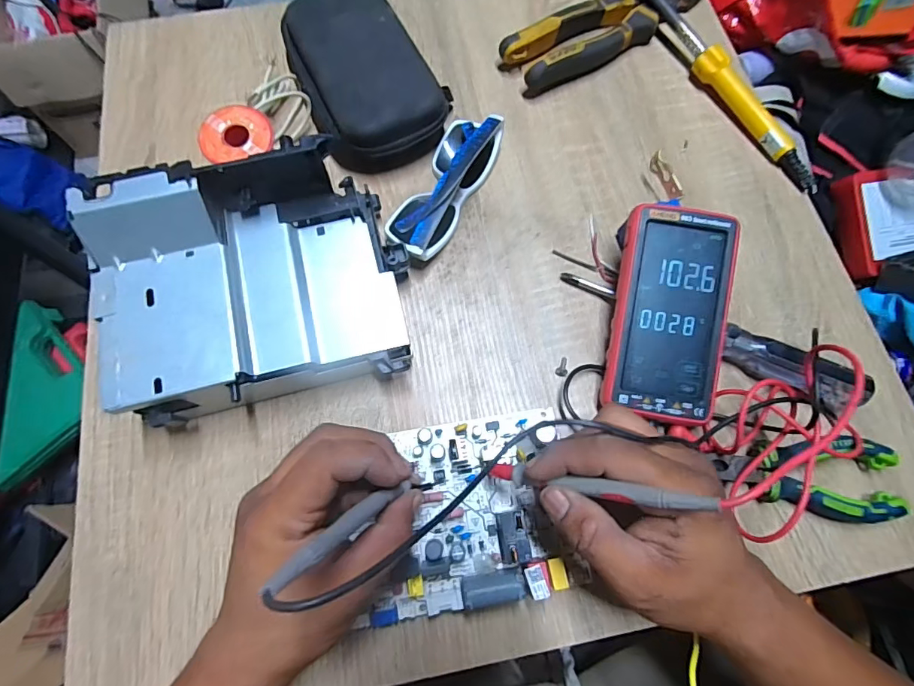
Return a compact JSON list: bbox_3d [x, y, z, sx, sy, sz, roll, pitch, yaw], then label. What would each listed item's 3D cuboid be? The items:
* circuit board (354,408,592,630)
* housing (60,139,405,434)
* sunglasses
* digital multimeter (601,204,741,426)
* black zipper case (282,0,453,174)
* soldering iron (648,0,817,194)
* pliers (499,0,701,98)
[{"bbox_3d":[0.011,0.108,0.305,0.135,0.024,0.116,-8,69,-3],"label":"circuit board"},{"bbox_3d":[-0.133,-0.037,0.315,0.184,0.101,0.137,-15,72,-6],"label":"housing"},{"bbox_3d":[-0.012,-0.130,0.374,0.048,0.042,0.138,26,73,8],"label":"sunglasses"},{"bbox_3d":[0.149,-0.020,0.330,0.075,0.021,0.147,9,87,4],"label":"digital multimeter"},{"bbox_3d":[-0.082,-0.233,0.405,0.104,0.058,0.178,-21,73,-8],"label":"black zipper case"},{"bbox_3d":[0.239,-0.244,0.426,0.020,0.035,0.261,-30,74,-10],"label":"soldering iron"},{"bbox_3d":[0.148,-0.307,0.450,0.226,0.031,0.057,-32,75,-11],"label":"pliers"}]

